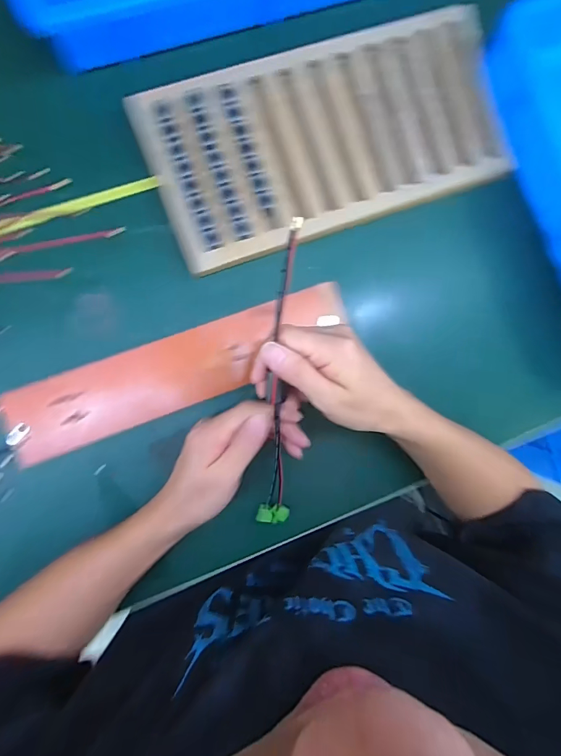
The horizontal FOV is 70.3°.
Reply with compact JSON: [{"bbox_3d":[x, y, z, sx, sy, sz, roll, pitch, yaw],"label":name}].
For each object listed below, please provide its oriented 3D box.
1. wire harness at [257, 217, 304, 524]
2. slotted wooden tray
[{"bbox_3d":[-0.001,0.021,0.337,0.028,0.014,0.291,0,122,-4],"label":"wire harness"},{"bbox_3d":[0.053,-0.249,0.405,0.364,0.028,0.171,-21,94,-7],"label":"slotted wooden tray"}]

